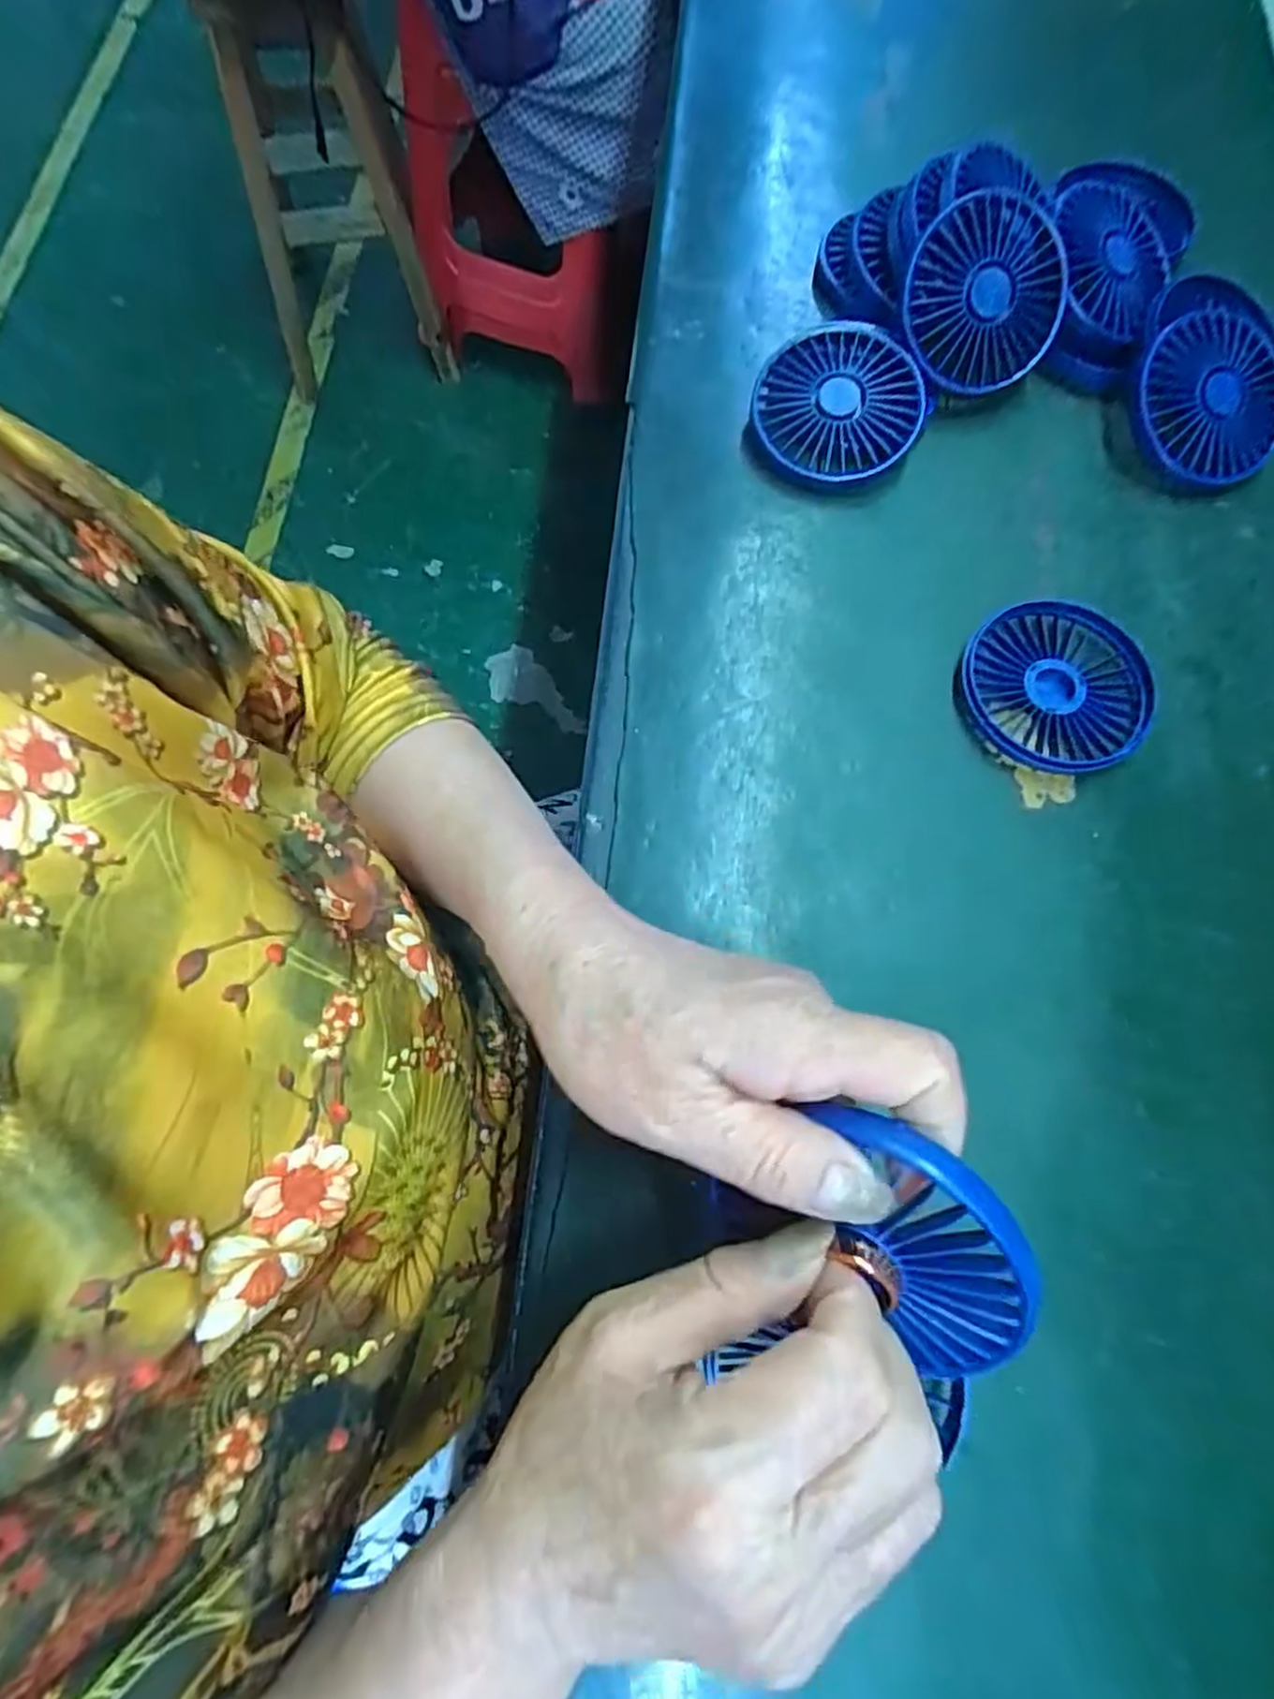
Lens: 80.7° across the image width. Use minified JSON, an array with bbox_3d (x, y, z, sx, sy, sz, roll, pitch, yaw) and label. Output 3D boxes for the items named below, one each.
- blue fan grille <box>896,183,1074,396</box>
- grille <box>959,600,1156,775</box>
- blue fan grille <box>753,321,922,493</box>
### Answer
[{"bbox_3d":[0.190,-0.298,0.403,0.094,0.014,0.088,-7,107,-7],"label":"blue fan grille"},{"bbox_3d":[0.205,-0.080,0.365,0.091,0.012,0.086,1,72,-2],"label":"grille"},{"bbox_3d":[0.109,-0.243,0.408,0.090,0.016,0.090,-2,83,12],"label":"blue fan grille"}]

